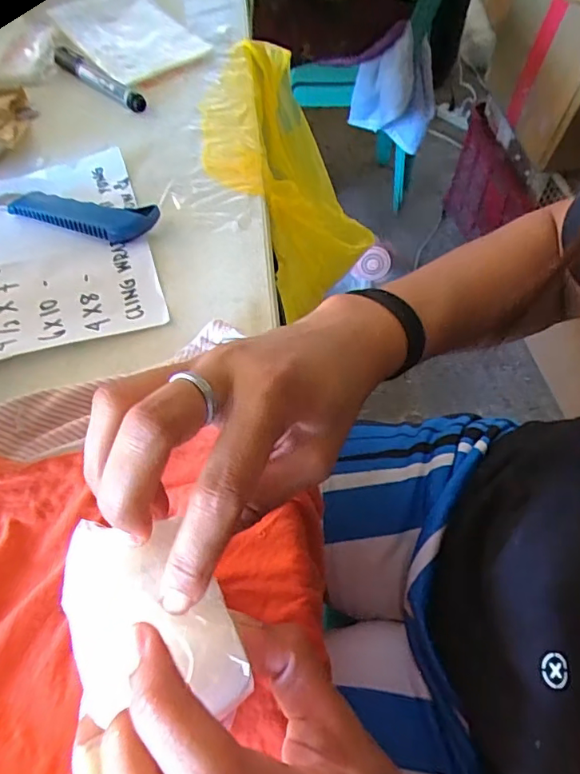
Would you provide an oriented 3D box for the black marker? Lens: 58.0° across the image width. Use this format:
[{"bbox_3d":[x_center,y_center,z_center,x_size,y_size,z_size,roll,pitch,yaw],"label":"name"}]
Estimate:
[{"bbox_3d":[-0.199,-0.319,0.539,0.148,0.017,0.022,39,64,21],"label":"black marker"}]

